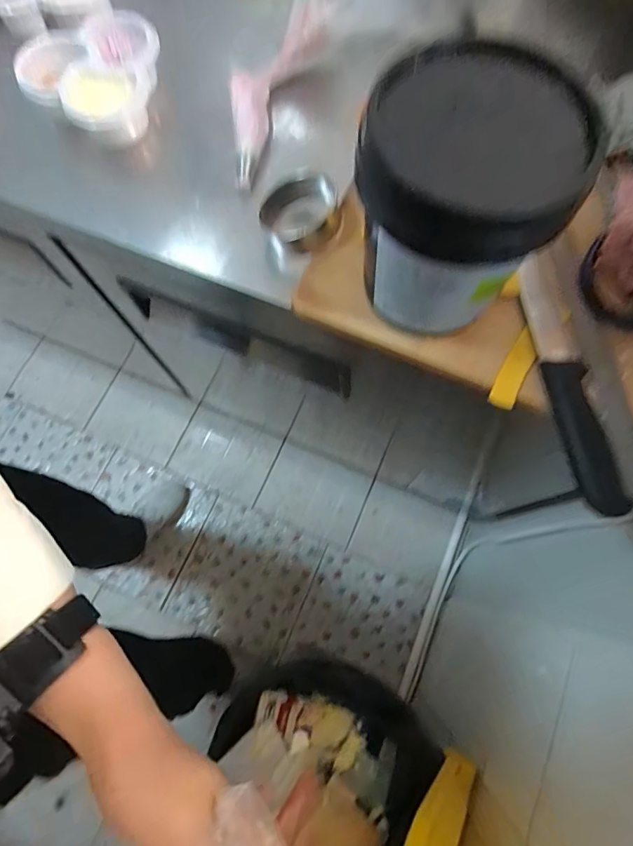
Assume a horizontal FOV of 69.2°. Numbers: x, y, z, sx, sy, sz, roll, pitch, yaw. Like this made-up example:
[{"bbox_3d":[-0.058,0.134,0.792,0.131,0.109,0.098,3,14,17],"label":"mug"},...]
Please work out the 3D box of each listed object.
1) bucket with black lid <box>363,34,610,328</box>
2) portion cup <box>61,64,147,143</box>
[{"bbox_3d":[0.090,-0.141,0.318,0.115,0.159,0.104,19,75,6],"label":"bucket with black lid"},{"bbox_3d":[-0.216,-0.327,0.475,0.086,0.042,0.067,-6,74,-2],"label":"portion cup"}]

